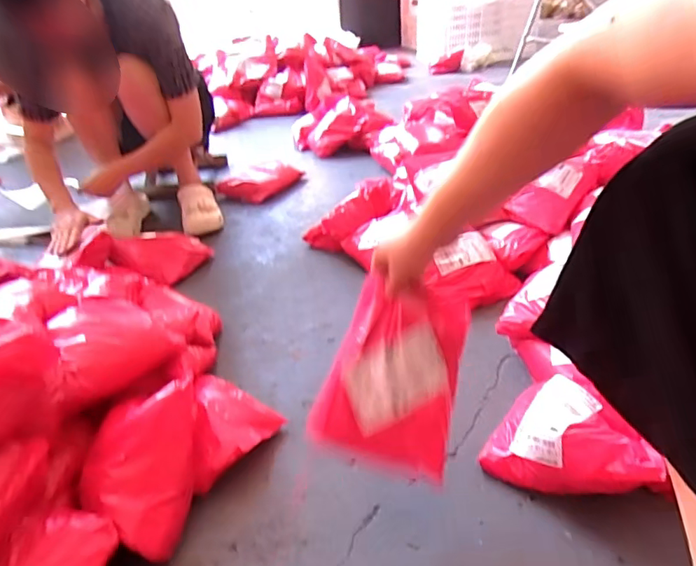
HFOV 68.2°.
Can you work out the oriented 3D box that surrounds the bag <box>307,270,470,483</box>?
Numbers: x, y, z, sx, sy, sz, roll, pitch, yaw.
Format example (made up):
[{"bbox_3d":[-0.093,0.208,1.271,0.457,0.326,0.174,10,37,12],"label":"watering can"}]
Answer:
[{"bbox_3d":[0.054,0.109,0.607,0.152,0.204,0.025,15,-9,-5],"label":"bag"}]

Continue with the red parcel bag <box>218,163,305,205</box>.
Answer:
[{"bbox_3d":[-0.268,-0.325,1.608,0.260,0.071,0.108,-27,37,-33],"label":"red parcel bag"}]

